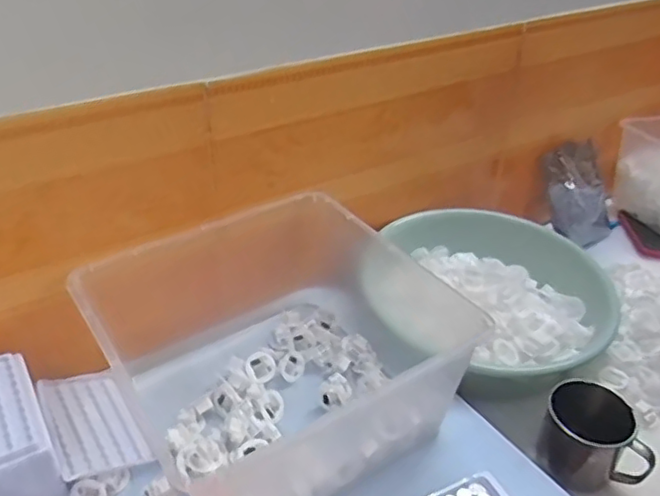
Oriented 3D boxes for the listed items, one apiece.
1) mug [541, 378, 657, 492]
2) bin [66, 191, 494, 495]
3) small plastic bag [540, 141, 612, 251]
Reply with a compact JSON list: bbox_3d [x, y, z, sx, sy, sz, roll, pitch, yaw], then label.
[{"bbox_3d":[0.272,0.199,0.640,0.104,0.082,0.075,15,36,19],"label":"mug"},{"bbox_3d":[-0.041,0.089,0.618,0.291,0.141,0.278,-23,41,-31],"label":"bin"},{"bbox_3d":[0.397,-0.088,0.995,0.111,0.181,0.032,-34,23,-15],"label":"small plastic bag"}]

